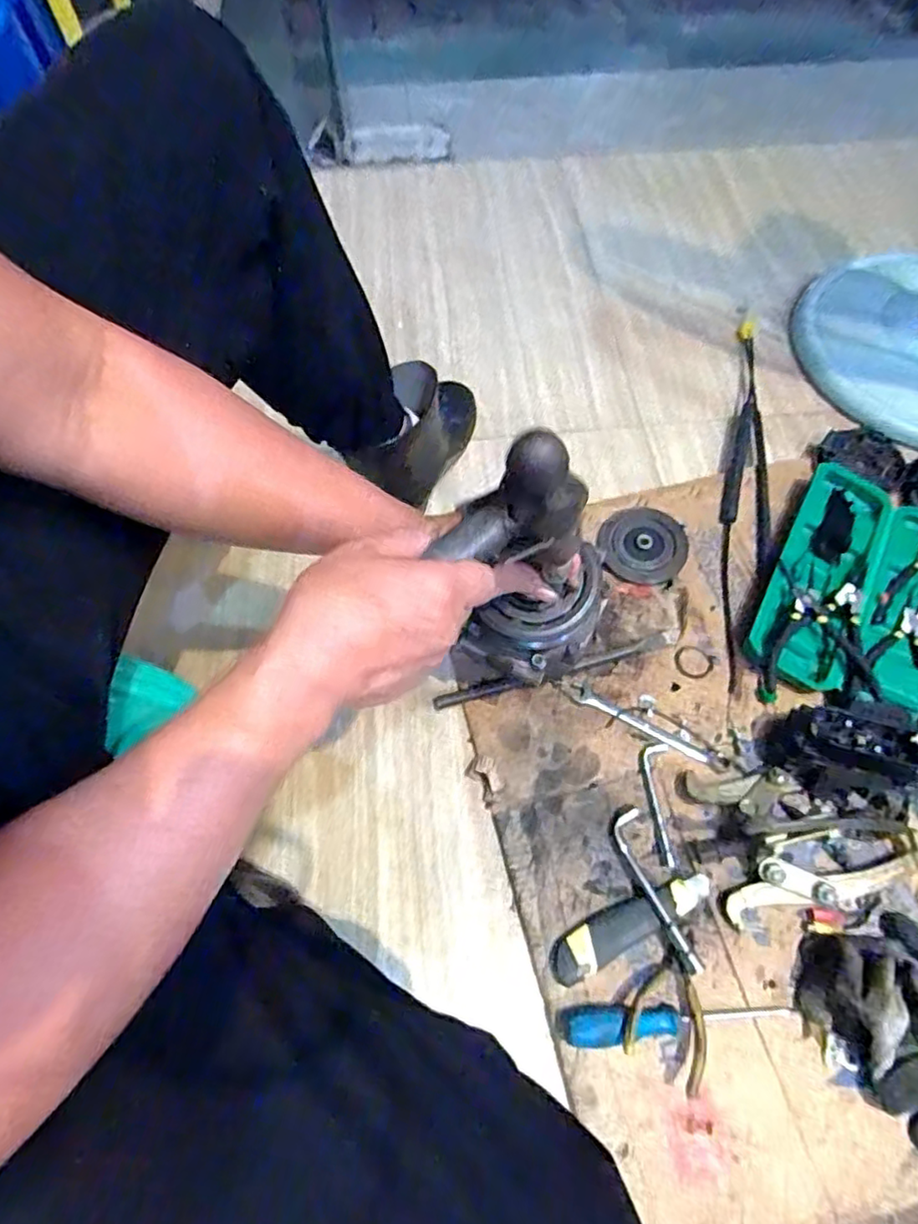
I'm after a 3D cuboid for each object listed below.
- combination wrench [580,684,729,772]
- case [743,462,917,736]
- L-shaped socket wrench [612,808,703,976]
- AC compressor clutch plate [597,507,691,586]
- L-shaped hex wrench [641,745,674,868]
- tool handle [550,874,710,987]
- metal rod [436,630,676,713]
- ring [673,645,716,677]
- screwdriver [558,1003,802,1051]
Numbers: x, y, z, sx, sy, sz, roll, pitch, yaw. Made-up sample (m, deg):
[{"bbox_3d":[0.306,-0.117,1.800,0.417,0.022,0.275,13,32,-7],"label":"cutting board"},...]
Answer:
[{"bbox_3d":[0.205,0.123,0.671,0.164,0.004,0.020,27,65,14],"label":"combination wrench"},{"bbox_3d":[0.482,-0.018,0.726,0.232,0.043,0.330,30,66,15],"label":"case"},{"bbox_3d":[0.177,0.255,0.581,0.030,0.029,0.142,-13,62,-7],"label":"L-shaped socket wrench"},{"bbox_3d":[0.226,-0.085,0.776,0.106,0.017,0.105,0,62,0],"label":"AC compressor clutch plate"},{"bbox_3d":[0.197,0.190,0.629,0.026,0.005,0.117,5,62,3],"label":"L-shaped hex wrench"},{"bbox_3d":[0.156,0.280,0.571,0.164,0.022,0.035,-23,64,-12],"label":"tool handle"},{"bbox_3d":[0.112,0.063,0.699,0.287,0.011,0.017,-16,63,-8],"label":"metal rod"},{"bbox_3d":[0.264,0.057,0.711,0.045,0.004,0.040,25,65,13],"label":"ring"},{"bbox_3d":[0.185,0.348,0.535,0.201,0.023,0.028,-2,62,-1],"label":"screwdriver"}]

